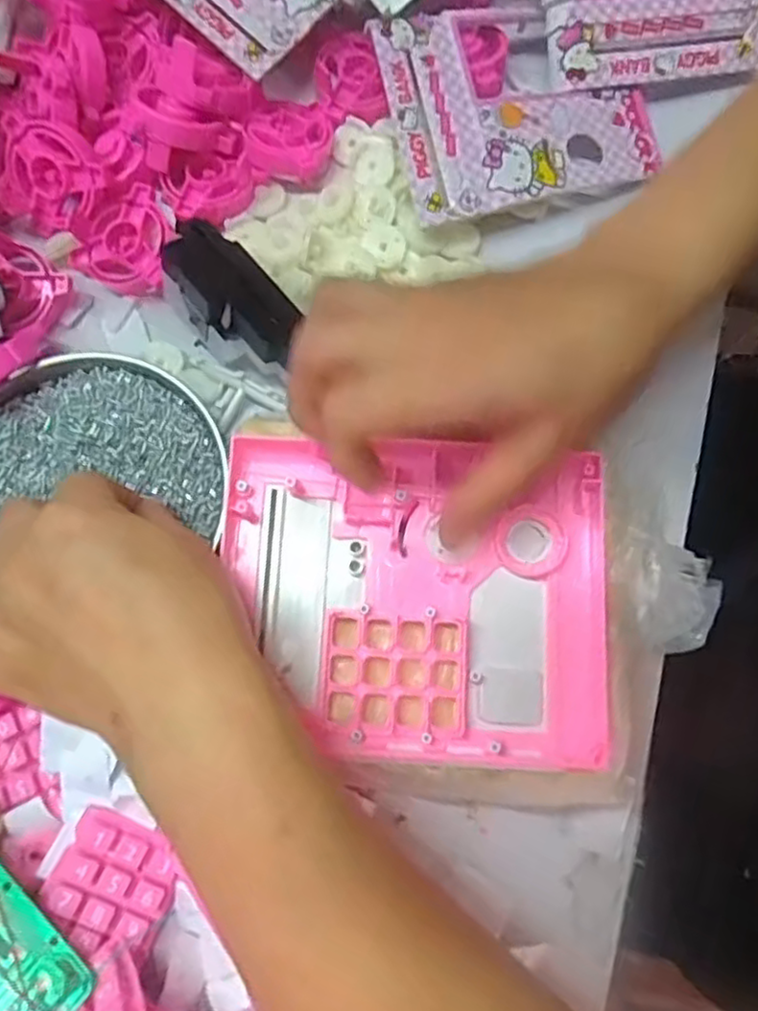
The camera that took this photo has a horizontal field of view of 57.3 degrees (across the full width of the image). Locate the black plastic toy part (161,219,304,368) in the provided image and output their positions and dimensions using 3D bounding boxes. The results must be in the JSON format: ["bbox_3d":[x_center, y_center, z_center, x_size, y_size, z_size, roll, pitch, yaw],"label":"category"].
[{"bbox_3d":[-0.070,-0.102,0.337,0.039,0.025,0.076,-41,82,-9],"label":"black plastic toy part"}]

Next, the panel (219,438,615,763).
[{"bbox_3d":[0.015,0.038,0.299,0.160,0.017,0.134,2,77,-1],"label":"panel"}]

